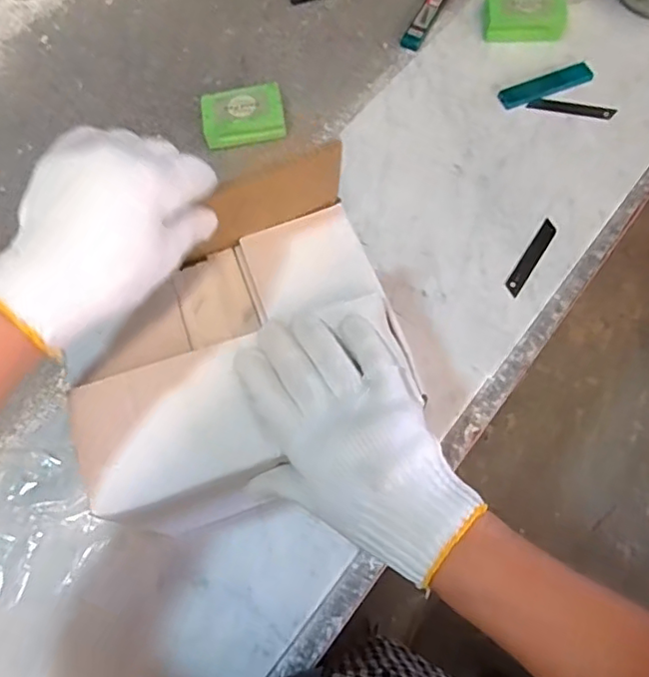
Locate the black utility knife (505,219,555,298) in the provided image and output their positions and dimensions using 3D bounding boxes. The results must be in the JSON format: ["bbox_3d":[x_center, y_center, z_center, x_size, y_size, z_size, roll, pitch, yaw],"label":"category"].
[{"bbox_3d":[0.216,-0.084,0.602,0.016,0.004,0.098,34,72,9],"label":"black utility knife"}]

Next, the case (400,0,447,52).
[{"bbox_3d":[0.133,-0.422,0.746,0.027,0.011,0.125,23,70,12],"label":"case"}]

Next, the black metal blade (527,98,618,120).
[{"bbox_3d":[0.291,-0.271,0.681,0.096,0.004,0.018,12,77,9],"label":"black metal blade"}]

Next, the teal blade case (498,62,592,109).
[{"bbox_3d":[0.268,-0.303,0.694,0.118,0.006,0.030,-21,68,-6],"label":"teal blade case"}]

